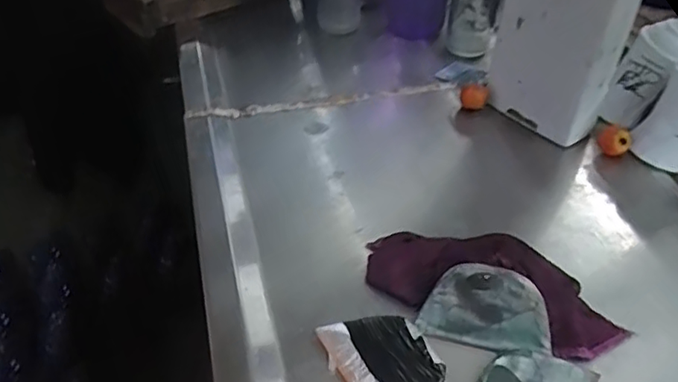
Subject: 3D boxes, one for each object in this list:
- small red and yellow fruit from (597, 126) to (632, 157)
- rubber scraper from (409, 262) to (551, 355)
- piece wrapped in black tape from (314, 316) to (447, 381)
[{"bbox_3d":[0.263,-0.048,0.556,0.024,0.025,0.033,3,43,4],"label":"small red and yellow fruit"},{"bbox_3d":[0.097,0.077,0.398,0.086,0.004,0.055,4,72,10],"label":"rubber scraper"},{"bbox_3d":[0.030,0.110,0.377,0.061,0.012,0.083,-27,48,-25],"label":"piece wrapped in black tape"}]

